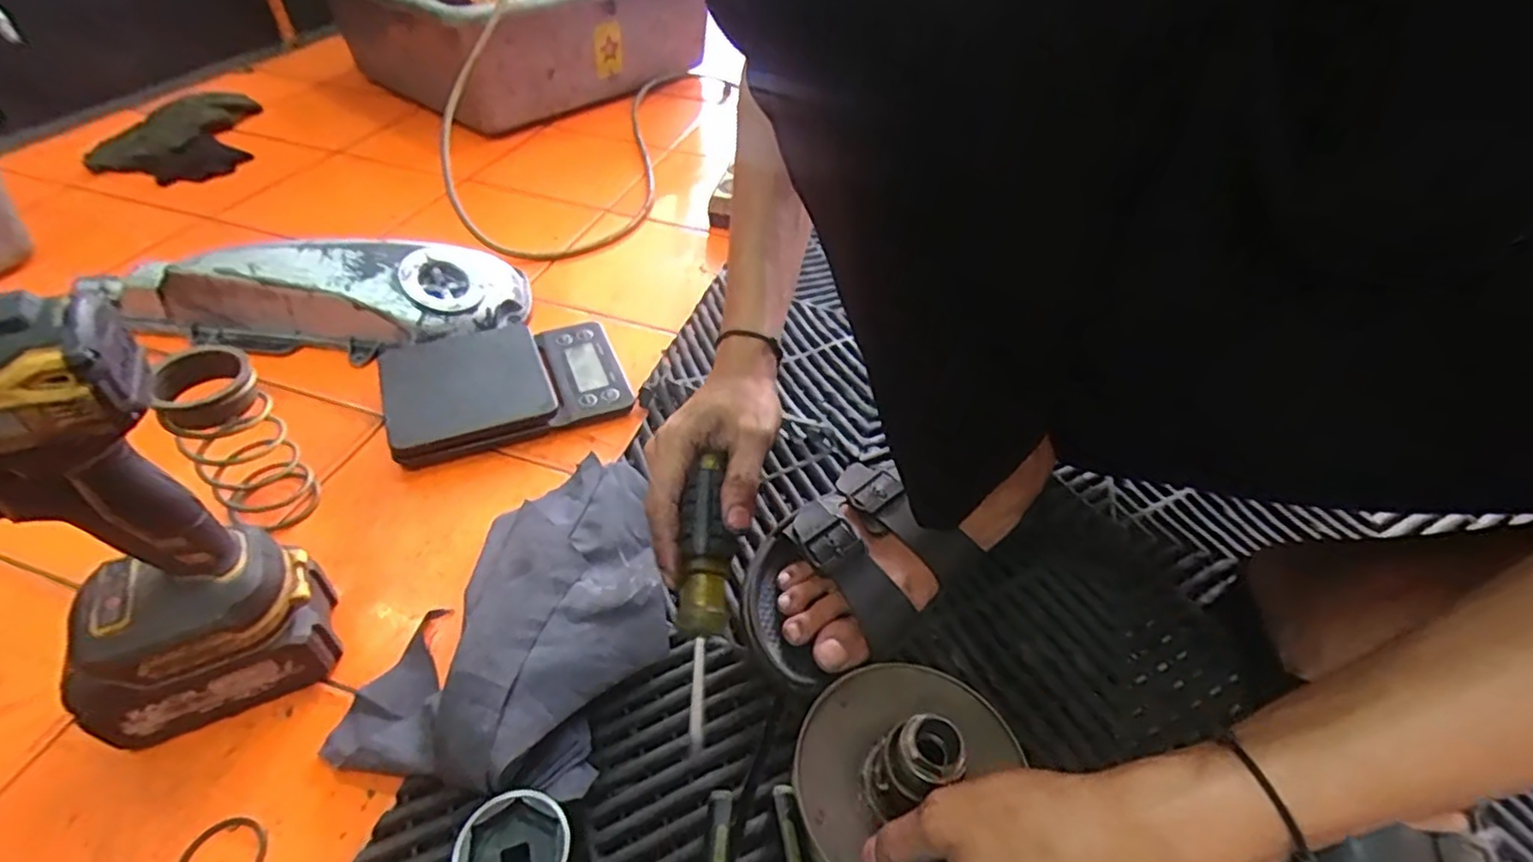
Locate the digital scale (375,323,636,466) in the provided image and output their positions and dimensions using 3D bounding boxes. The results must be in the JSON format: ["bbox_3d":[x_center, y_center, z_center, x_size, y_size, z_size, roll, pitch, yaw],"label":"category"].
[{"bbox_3d":[-0.229,-0.044,0.600,0.191,0.032,0.148,-19,49,-22],"label":"digital scale"}]

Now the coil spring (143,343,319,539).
[{"bbox_3d":[-0.358,0.011,0.465,0.051,0.131,0.057,31,50,25],"label":"coil spring"}]

